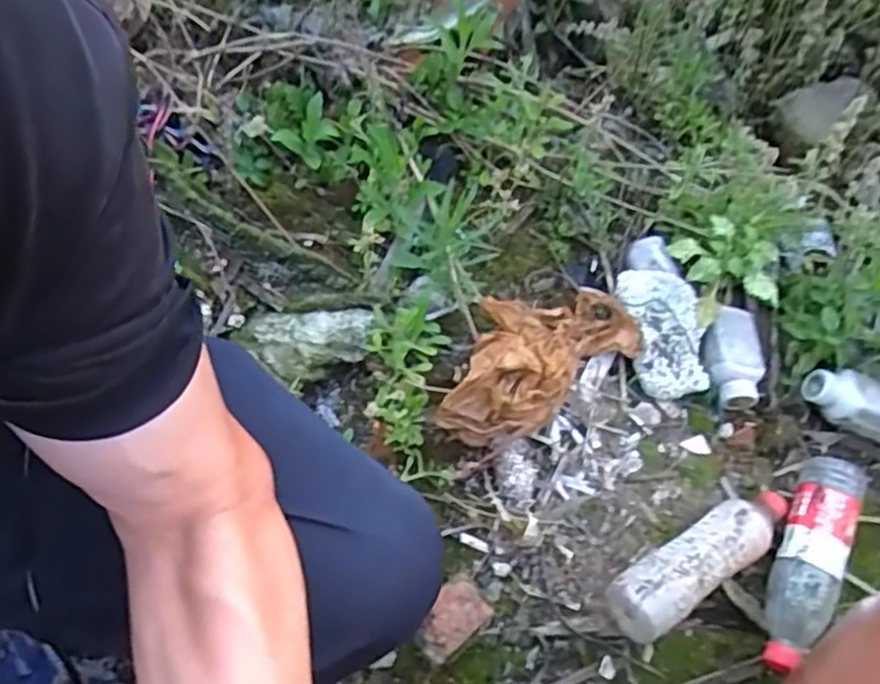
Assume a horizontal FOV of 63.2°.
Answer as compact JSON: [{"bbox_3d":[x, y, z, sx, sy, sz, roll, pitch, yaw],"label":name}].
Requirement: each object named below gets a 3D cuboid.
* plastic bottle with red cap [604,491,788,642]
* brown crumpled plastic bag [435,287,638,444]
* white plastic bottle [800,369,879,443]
[{"bbox_3d":[0.271,0.217,0.730,0.225,0.063,0.062,-28,66,-18],"label":"plastic bottle with red cap"},{"bbox_3d":[0.096,0.011,0.786,0.254,0.094,0.136,-33,68,-20],"label":"brown crumpled plastic bag"},{"bbox_3d":[0.493,0.072,0.851,0.122,0.049,0.063,14,61,4],"label":"white plastic bottle"}]

